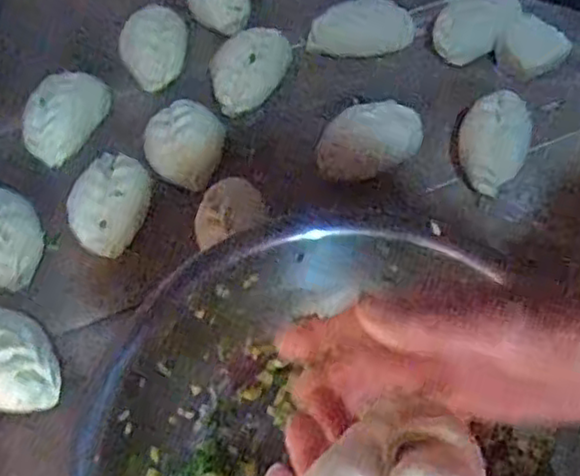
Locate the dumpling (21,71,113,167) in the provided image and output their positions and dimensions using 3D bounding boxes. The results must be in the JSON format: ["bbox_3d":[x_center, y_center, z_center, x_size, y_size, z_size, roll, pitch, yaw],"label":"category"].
[{"bbox_3d":[-0.216,-0.126,0.676,0.055,0.039,0.109,17,58,14],"label":"dumpling"}]

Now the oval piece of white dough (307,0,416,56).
[{"bbox_3d":[0.077,-0.225,0.739,0.114,0.039,0.047,-4,56,0],"label":"oval piece of white dough"}]

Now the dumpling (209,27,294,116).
[{"bbox_3d":[-0.034,-0.181,0.711,0.063,0.036,0.116,31,63,21],"label":"dumpling"}]

